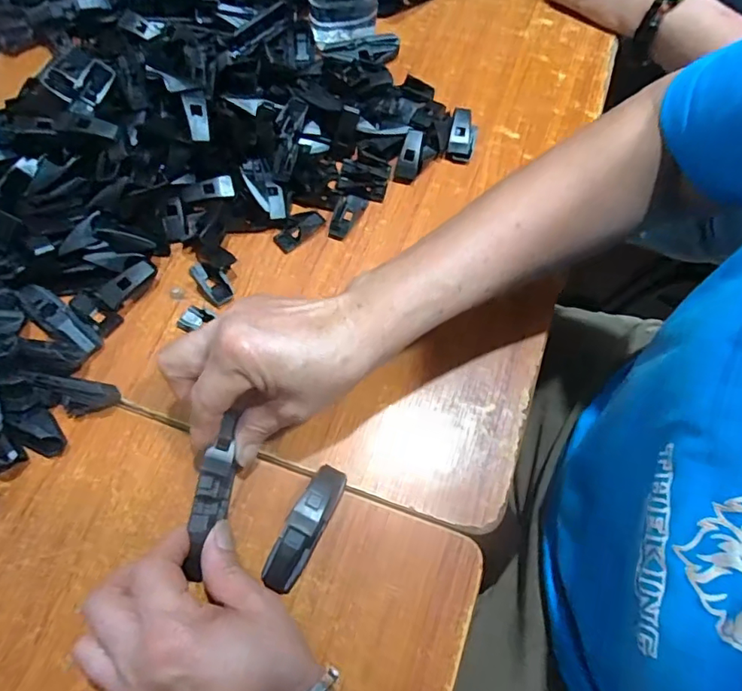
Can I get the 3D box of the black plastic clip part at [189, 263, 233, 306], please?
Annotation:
[{"bbox_3d":[-0.120,-0.049,0.394,0.018,0.008,0.042,-40,71,-15],"label":"black plastic clip part"}]

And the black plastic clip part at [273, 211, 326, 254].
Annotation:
[{"bbox_3d":[-0.057,-0.092,0.414,0.019,0.007,0.042,40,71,15],"label":"black plastic clip part"}]

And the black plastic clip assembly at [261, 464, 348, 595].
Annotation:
[{"bbox_3d":[-0.039,0.109,0.315,0.021,0.024,0.074,28,69,13],"label":"black plastic clip assembly"}]

